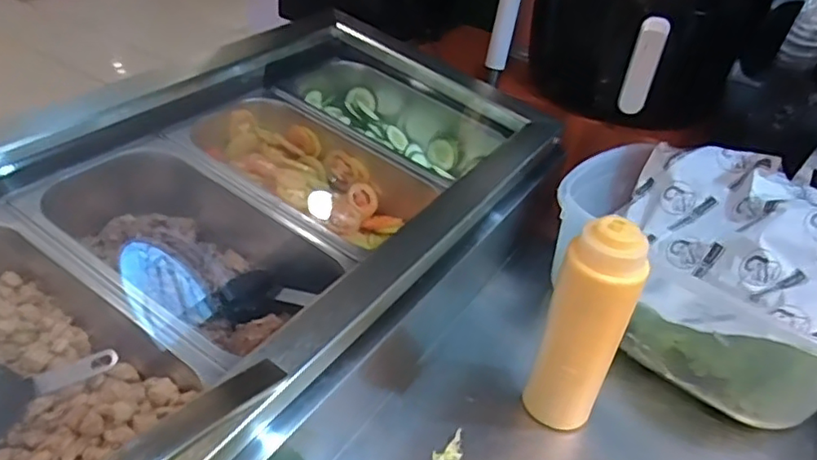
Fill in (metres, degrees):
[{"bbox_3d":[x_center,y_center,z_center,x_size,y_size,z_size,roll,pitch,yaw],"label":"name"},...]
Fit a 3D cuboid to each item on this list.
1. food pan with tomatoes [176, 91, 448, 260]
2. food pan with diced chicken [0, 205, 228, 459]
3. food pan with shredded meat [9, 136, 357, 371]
[{"bbox_3d":[-0.131,-0.063,0.743,0.286,0.086,0.185,25,40,23],"label":"food pan with tomatoes"},{"bbox_3d":[-0.317,0.098,0.483,0.293,0.085,0.172,25,40,23],"label":"food pan with diced chicken"},{"bbox_3d":[-0.225,0.027,0.617,0.352,0.108,0.180,25,40,23],"label":"food pan with shredded meat"}]

